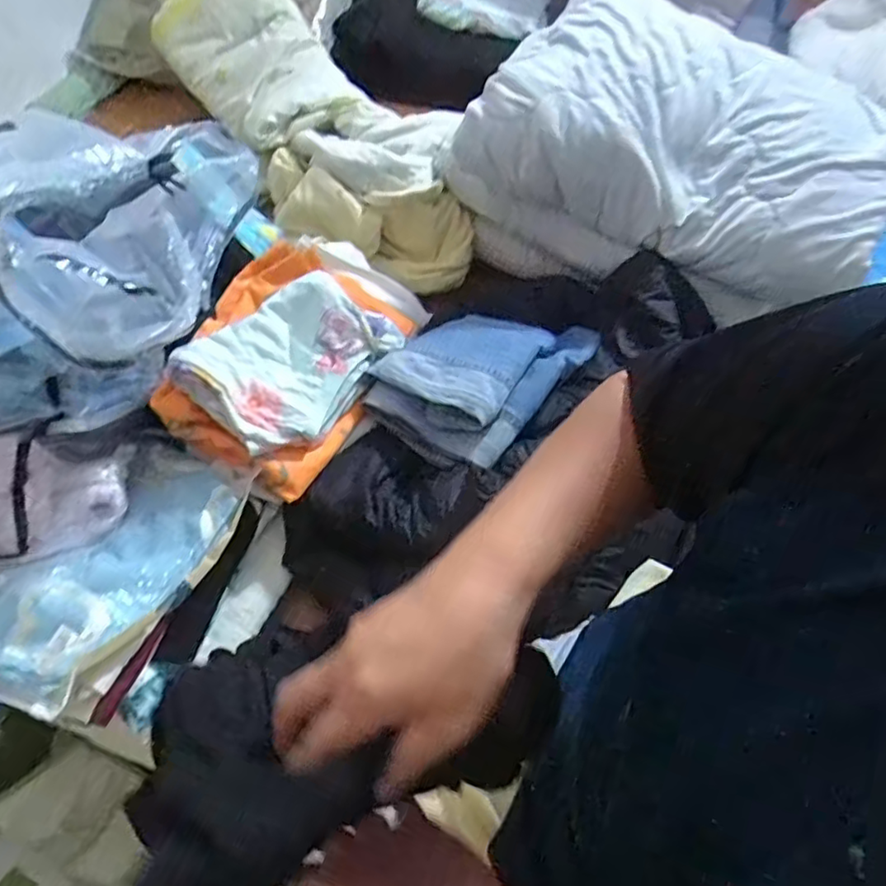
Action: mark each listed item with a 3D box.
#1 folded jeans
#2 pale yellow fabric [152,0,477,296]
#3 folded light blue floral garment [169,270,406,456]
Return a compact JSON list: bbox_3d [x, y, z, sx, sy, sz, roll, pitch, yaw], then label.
[{"bbox_3d":[0.048,-0.095,0.734,0.182,0.079,0.245,34,63,17],"label":"folded jeans"},{"bbox_3d":[-0.218,-0.516,0.997,0.249,0.158,0.711,-26,63,-17],"label":"pale yellow fabric"},{"bbox_3d":[-0.165,-0.097,0.683,0.160,0.062,0.218,37,47,-1],"label":"folded light blue floral garment"}]

